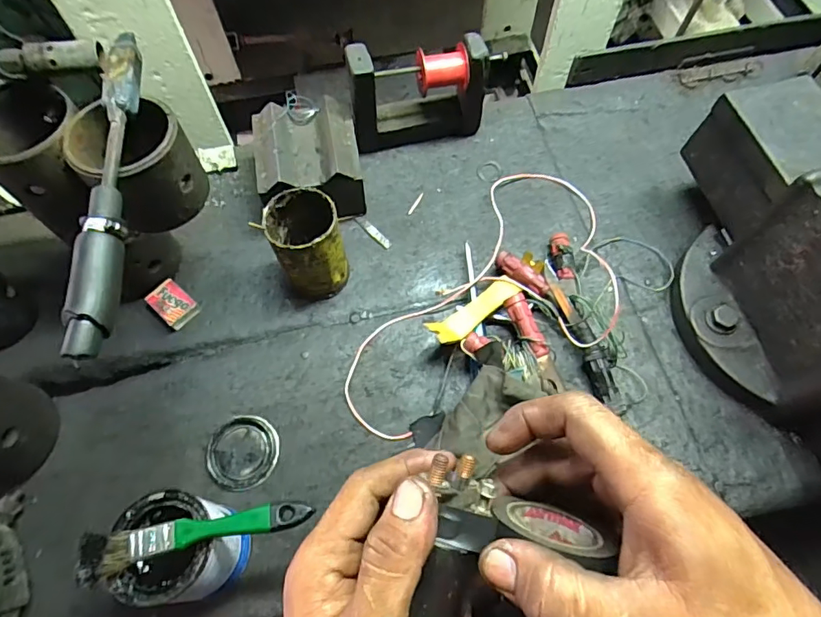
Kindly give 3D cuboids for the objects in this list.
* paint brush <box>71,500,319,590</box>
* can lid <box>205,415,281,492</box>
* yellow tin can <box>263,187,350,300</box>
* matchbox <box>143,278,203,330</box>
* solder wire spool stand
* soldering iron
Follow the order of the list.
[{"bbox_3d":[-0.164,0.179,0.386,0.171,0.008,0.033,-8,65,-3],"label":"paint brush"},{"bbox_3d":[-0.177,0.150,0.521,0.073,0.004,0.072,0,65,0],"label":"can lid"},{"bbox_3d":[-0.111,-0.072,0.552,0.073,0.110,0.087,-19,67,-8],"label":"yellow tin can"},{"bbox_3d":[-0.273,-0.005,0.574,0.052,0.014,0.037,38,71,16],"label":"matchbox"},{"bbox_3d":[0.017,-0.264,0.621,0.184,0.142,0.051,-10,65,-4],"label":"solder wire spool stand"},{"bbox_3d":[-0.221,-0.096,0.369,0.028,0.026,0.271,-5,65,-2],"label":"soldering iron"}]

